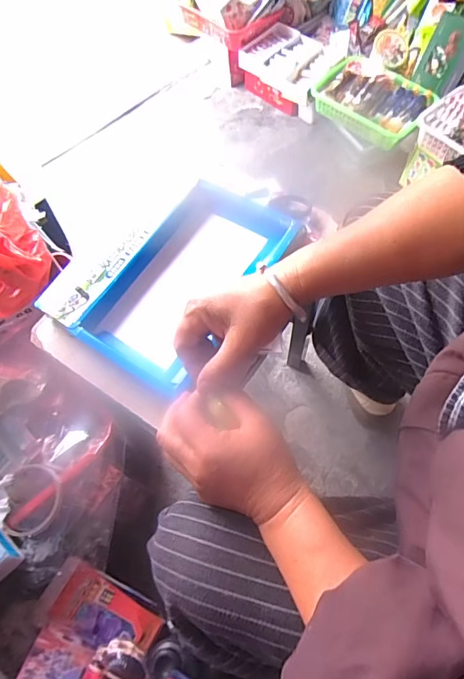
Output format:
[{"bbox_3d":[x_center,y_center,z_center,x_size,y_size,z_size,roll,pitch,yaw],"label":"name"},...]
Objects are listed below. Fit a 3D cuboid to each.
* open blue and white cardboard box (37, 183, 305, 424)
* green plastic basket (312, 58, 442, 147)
[{"bbox_3d":[-0.086,-0.065,0.481,0.179,0.059,0.257,29,67,16],"label":"open blue and white cardboard box"},{"bbox_3d":[0.360,-0.613,1.105,0.284,0.069,0.195,40,70,20],"label":"green plastic basket"}]

